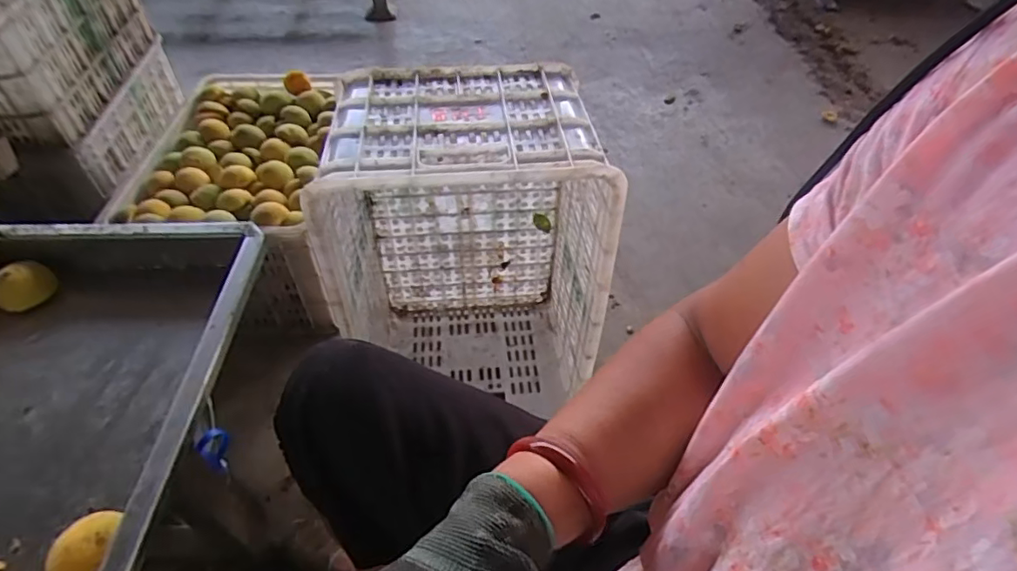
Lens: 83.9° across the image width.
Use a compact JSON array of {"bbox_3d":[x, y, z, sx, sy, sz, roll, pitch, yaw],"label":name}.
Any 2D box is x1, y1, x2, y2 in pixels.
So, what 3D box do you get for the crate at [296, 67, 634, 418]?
[{"bbox_3d":[-0.050,-0.033,0.864,0.347,0.508,0.274,-1,48,-1],"label":"crate"}]

